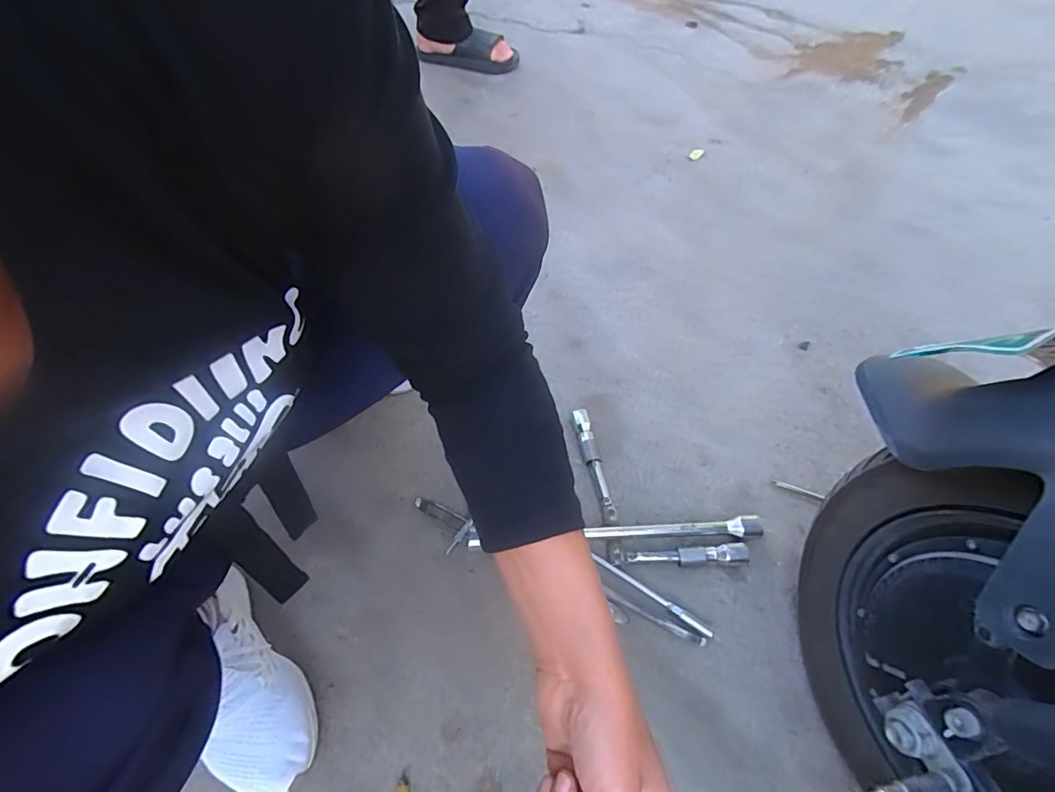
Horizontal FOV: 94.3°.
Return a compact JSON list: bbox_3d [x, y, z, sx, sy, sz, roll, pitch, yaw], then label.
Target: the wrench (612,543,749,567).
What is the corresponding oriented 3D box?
[{"bbox_3d":[0.177,0.189,0.573,0.152,0.022,0.020,-2,56,2],"label":"wrench"}]

